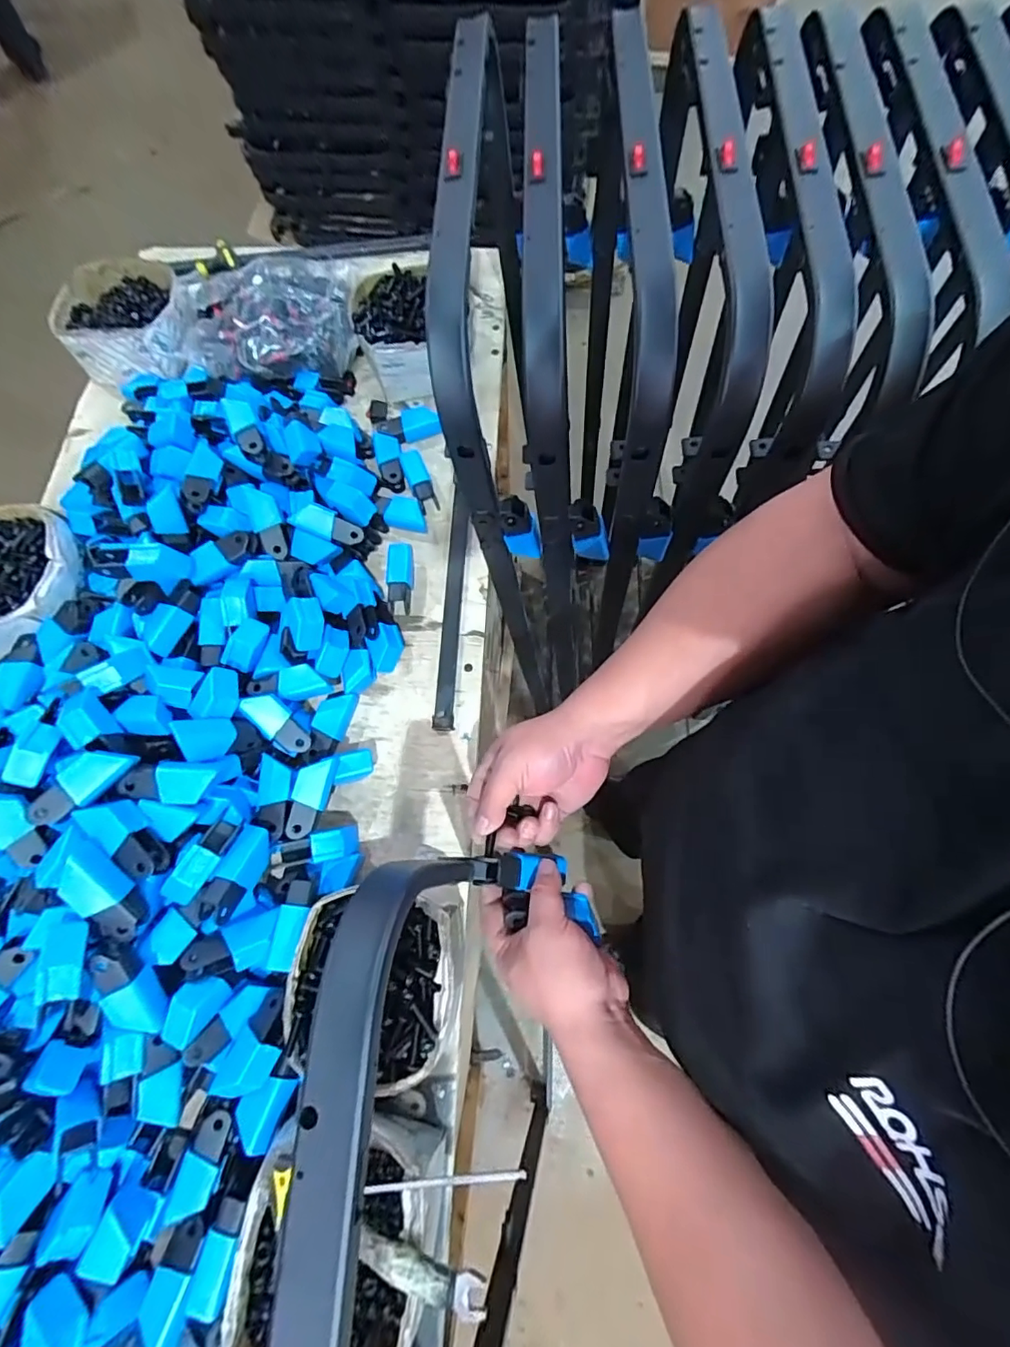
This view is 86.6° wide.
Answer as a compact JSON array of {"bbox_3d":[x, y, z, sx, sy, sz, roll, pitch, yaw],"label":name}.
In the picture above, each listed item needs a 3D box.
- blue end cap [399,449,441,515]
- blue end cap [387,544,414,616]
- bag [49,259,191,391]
[{"bbox_3d":[-0.113,-0.256,0.705,0.028,0.022,0.089,-20,72,-6],"label":"blue end cap"},{"bbox_3d":[-0.128,-0.119,0.656,0.030,0.031,0.086,-3,71,0],"label":"blue end cap"},{"bbox_3d":[-0.557,-0.508,0.782,0.168,0.064,0.213,-19,72,-6],"label":"bag"}]

